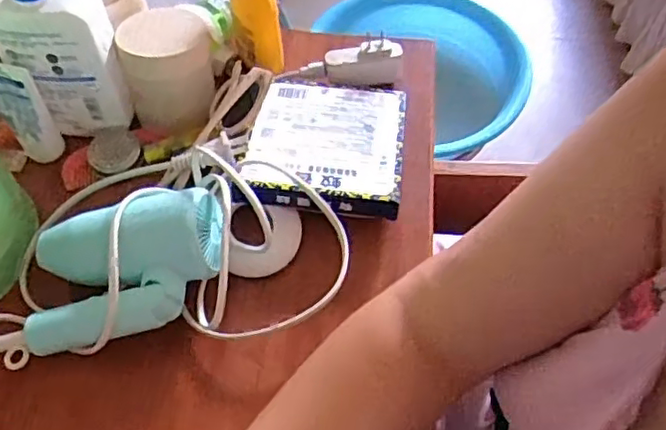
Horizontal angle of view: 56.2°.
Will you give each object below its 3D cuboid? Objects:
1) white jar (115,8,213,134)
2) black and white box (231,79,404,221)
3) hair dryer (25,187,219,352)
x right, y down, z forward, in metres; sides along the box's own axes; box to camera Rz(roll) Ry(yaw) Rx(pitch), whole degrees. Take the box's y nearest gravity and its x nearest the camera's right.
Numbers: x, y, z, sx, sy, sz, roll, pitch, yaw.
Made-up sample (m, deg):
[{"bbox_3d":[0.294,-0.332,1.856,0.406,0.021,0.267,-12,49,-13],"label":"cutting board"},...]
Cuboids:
[{"bbox_3d":[-0.147,-0.134,0.562,0.081,0.083,0.092,-12,58,-8],"label":"white jar"},{"bbox_3d":[-0.004,-0.068,0.551,0.131,0.022,0.144,4,57,2],"label":"black and white box"},{"bbox_3d":[-0.155,0.040,0.467,0.143,0.075,0.096,-6,57,-4],"label":"hair dryer"}]

